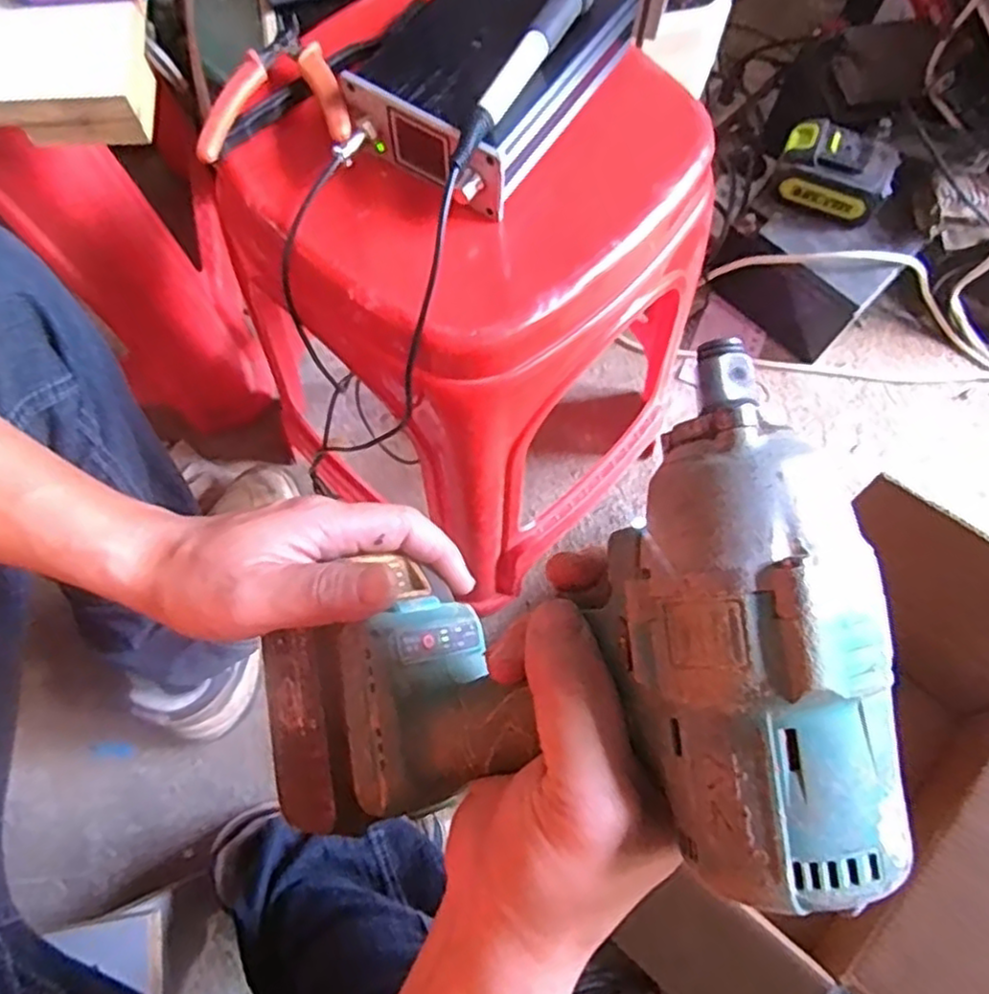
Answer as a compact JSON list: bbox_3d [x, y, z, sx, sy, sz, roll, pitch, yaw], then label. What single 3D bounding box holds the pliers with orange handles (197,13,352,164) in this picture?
[{"bbox_3d":[-0.127,-0.244,0.414,0.086,0.025,0.104,-3,71,-3],"label":"pliers with orange handles"}]

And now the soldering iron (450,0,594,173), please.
[{"bbox_3d":[0.033,-0.260,0.385,0.015,0.020,0.212,30,73,9],"label":"soldering iron"}]

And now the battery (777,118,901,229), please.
[{"bbox_3d":[0.372,-0.350,0.771,0.115,0.072,0.068,20,71,5],"label":"battery"}]

